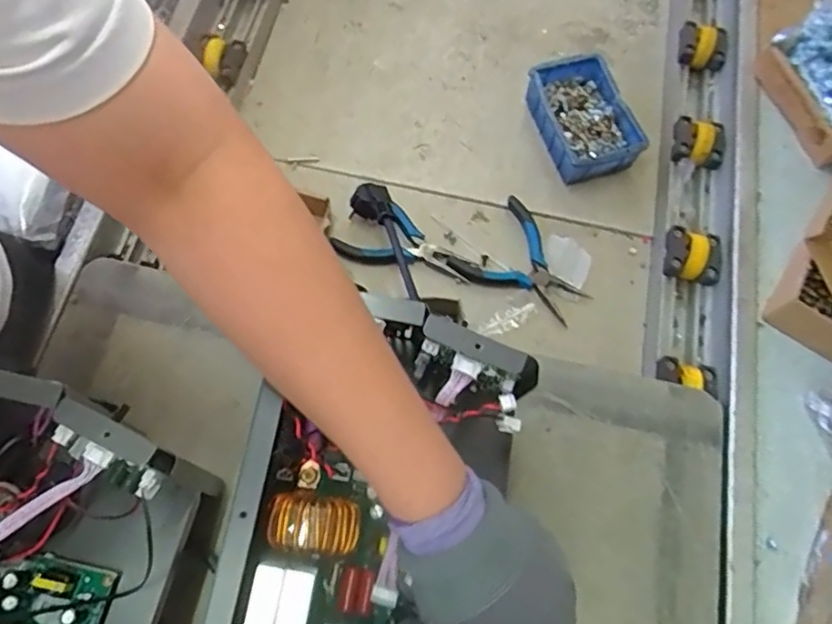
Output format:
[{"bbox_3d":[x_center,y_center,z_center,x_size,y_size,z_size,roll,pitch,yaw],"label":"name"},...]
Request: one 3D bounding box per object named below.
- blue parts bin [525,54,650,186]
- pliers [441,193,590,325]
[{"bbox_3d":[0.194,-0.225,0.703,0.096,0.050,0.146,-19,72,-9],"label":"blue parts bin"},{"bbox_3d":[0.122,-0.046,0.654,0.137,0.010,0.111,42,73,12],"label":"pliers"}]

